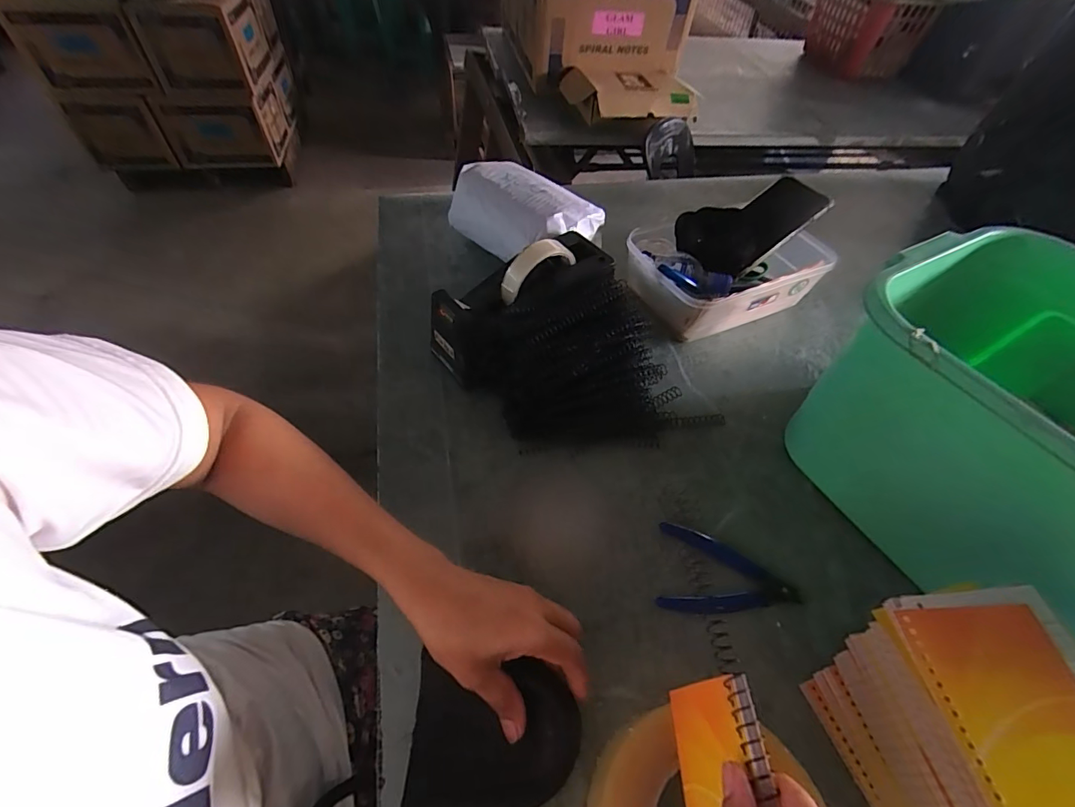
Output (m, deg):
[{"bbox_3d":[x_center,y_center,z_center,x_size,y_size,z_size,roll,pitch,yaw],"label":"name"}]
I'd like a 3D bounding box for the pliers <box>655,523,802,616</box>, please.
[{"bbox_3d":[0.157,0.146,0.373,0.112,0.006,0.070,15,52,7],"label":"pliers"}]

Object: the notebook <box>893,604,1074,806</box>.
[{"bbox_3d":[0.250,0.170,0.223,0.079,0.006,0.129,0,52,-5],"label":"notebook"}]

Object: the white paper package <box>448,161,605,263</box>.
[{"bbox_3d":[-0.024,-0.241,0.609,0.104,0.098,0.196,-35,62,-28],"label":"white paper package"}]

